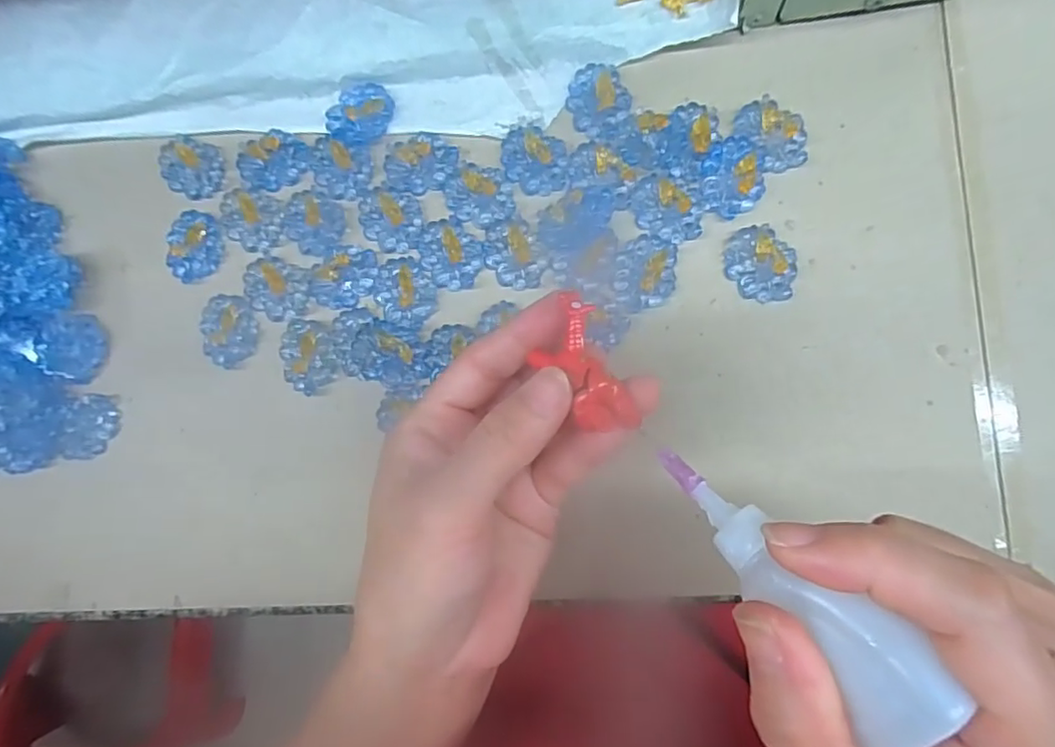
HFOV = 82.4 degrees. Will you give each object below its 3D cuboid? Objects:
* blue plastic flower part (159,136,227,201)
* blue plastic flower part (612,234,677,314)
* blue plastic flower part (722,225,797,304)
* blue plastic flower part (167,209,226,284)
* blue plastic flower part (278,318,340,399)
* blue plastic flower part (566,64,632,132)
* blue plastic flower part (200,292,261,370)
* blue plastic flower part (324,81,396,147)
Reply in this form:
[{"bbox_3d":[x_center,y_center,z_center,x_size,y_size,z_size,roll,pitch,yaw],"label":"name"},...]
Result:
[{"bbox_3d":[-0.180,-0.111,0.324,0.035,0.005,0.030,16,88,7],"label":"blue plastic flower part"},{"bbox_3d":[0.057,-0.050,0.293,0.030,0.011,0.036,-1,86,6],"label":"blue plastic flower part"},{"bbox_3d":[0.113,-0.052,0.292,0.029,0.005,0.038,-35,83,3],"label":"blue plastic flower part"},{"bbox_3d":[-0.178,-0.067,0.322,0.030,0.006,0.037,-4,85,6],"label":"blue plastic flower part"},{"bbox_3d":[-0.113,-0.009,0.307,0.030,0.016,0.037,-12,85,5],"label":"blue plastic flower part"},{"bbox_3d":[0.036,-0.140,0.303,0.030,0.013,0.032,-14,84,5],"label":"blue plastic flower part"},{"bbox_3d":[-0.157,-0.022,0.315,0.029,0.006,0.036,3,86,7],"label":"blue plastic flower part"},{"bbox_3d":[-0.087,-0.136,0.314,0.032,0.009,0.033,4,86,7],"label":"blue plastic flower part"}]

